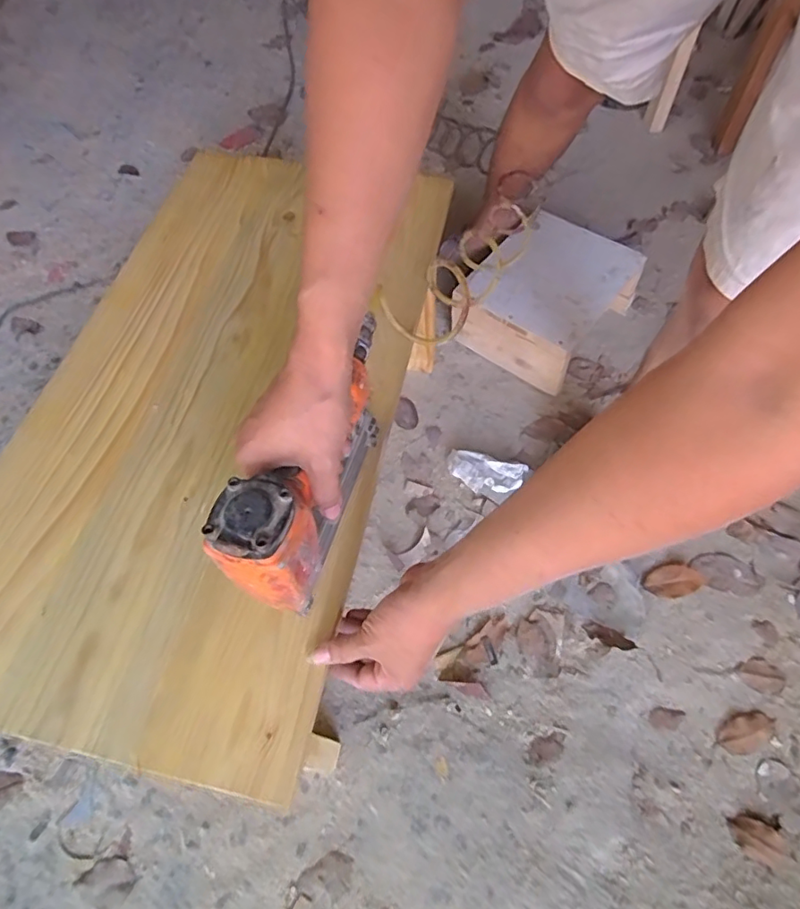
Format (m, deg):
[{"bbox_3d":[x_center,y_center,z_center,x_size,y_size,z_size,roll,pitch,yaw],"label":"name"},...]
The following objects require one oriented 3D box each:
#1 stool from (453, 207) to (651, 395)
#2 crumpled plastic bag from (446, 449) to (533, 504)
[{"bbox_3d":[0.309,-0.314,1.109,0.232,0.143,0.315,36,67,21],"label":"stool"},{"bbox_3d":[0.157,0.035,0.976,0.142,0.042,0.082,10,61,8],"label":"crumpled plastic bag"}]

